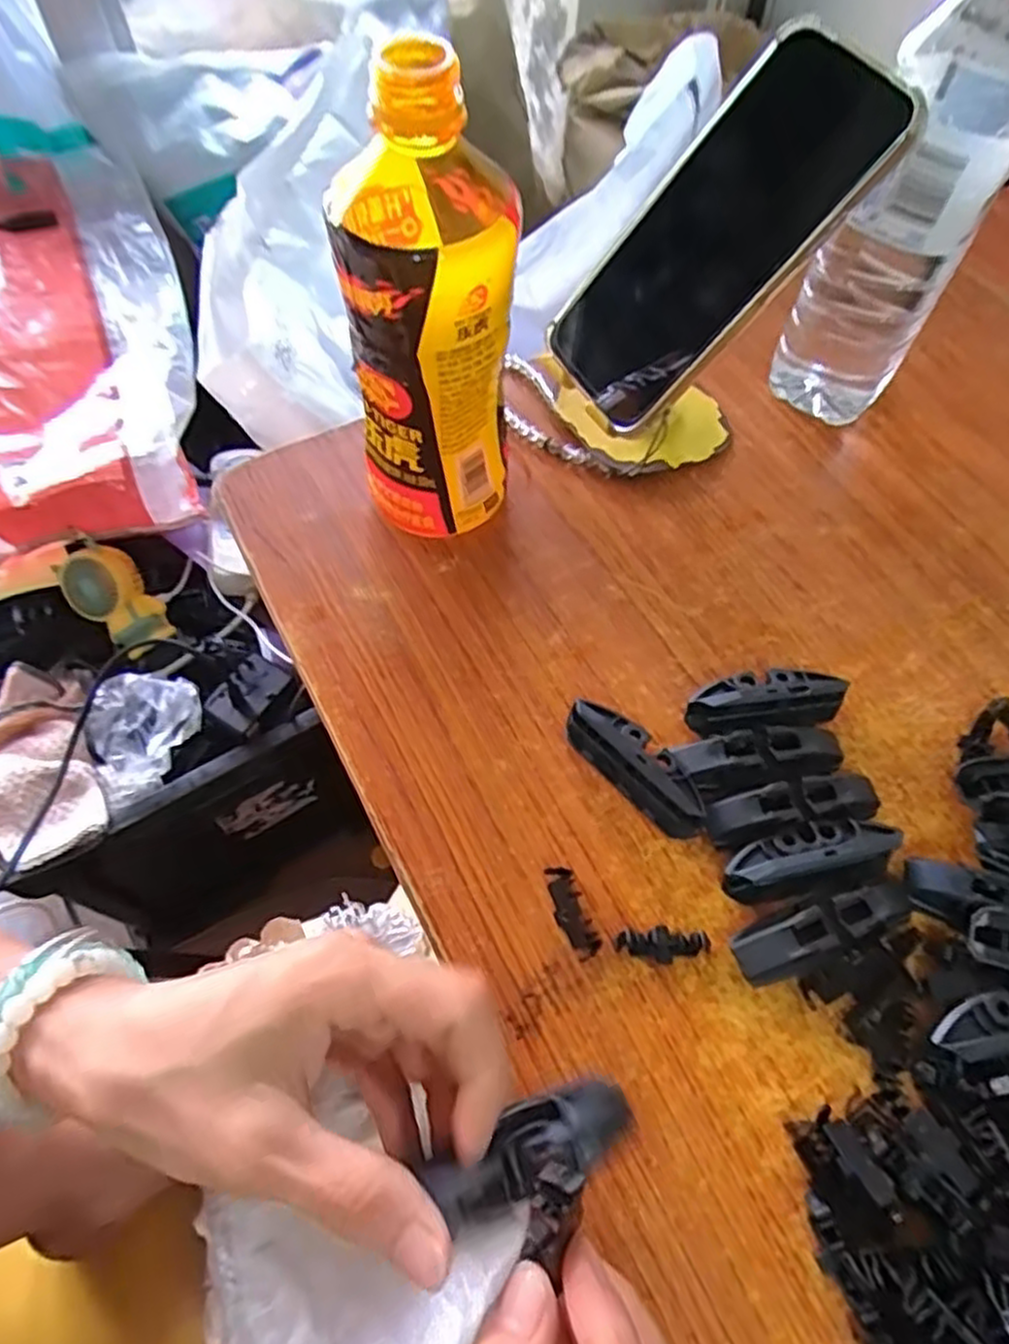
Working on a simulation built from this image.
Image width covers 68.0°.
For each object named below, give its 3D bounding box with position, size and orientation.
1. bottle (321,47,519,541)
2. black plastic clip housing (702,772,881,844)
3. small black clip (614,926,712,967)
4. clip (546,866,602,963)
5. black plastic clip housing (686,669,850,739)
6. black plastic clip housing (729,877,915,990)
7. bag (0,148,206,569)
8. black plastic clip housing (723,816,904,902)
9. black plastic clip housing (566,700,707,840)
[{"bbox_3d":[-0.033,-0.144,0.317,0.064,0.188,0.076,-8,61,-6],"label":"bottle"},{"bbox_3d":[0.117,0.057,0.306,0.073,0.020,0.019,-7,61,-5],"label":"black plastic clip housing"},{"bbox_3d":[0.061,0.104,0.285,0.036,0.008,0.013,-4,61,-4],"label":"small black clip"},{"bbox_3d":[0.026,0.093,0.290,0.012,0.008,0.035,-18,62,-11],"label":"clip"},{"bbox_3d":[0.115,0.013,0.330,0.071,0.023,0.020,-5,61,-4],"label":"black plastic clip housing"},{"bbox_3d":[0.121,0.097,0.283,0.072,0.021,0.021,-18,62,-11],"label":"black plastic clip housing"},{"bbox_3d":[-0.456,-0.337,0.736,0.270,0.123,0.482,-18,63,-10],"label":"bag"},{"bbox_3d":[0.120,0.073,0.296,0.069,0.023,0.023,-10,61,-7],"label":"black plastic clip housing"},{"bbox_3d":[0.056,0.039,0.314,0.022,0.021,0.070,-38,68,-20],"label":"black plastic clip housing"}]

